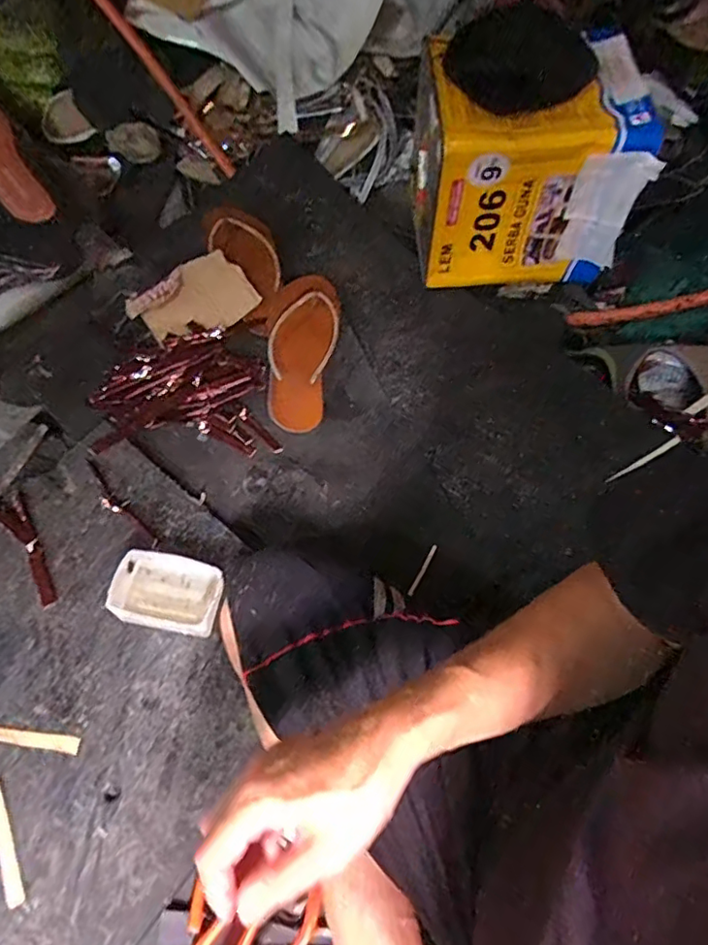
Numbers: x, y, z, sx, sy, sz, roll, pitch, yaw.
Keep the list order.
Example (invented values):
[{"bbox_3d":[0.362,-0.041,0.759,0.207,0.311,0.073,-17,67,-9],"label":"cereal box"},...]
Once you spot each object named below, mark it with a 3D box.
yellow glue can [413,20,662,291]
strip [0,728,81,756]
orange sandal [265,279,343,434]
[{"bbox_3d":[0.226,-0.407,0.780,0.285,0.231,0.187,-2,57,-8],"label":"yellow glue can"},{"bbox_3d":[-0.320,0.245,0.532,0.126,0.004,0.020,12,62,4],"label":"strip"},{"bbox_3d":[-0.072,-0.167,0.762,0.094,0.036,0.234,6,75,1],"label":"orange sandal"}]

